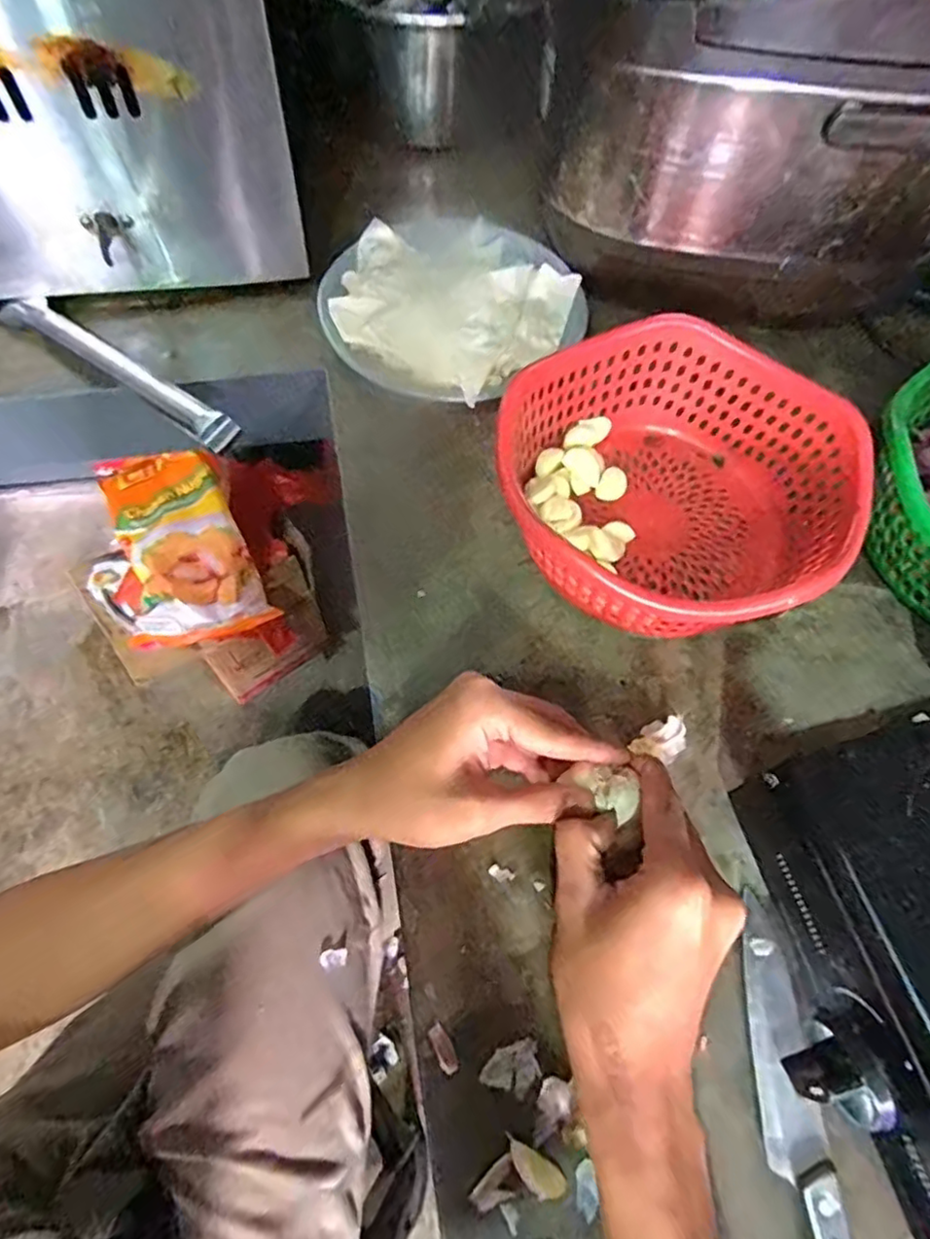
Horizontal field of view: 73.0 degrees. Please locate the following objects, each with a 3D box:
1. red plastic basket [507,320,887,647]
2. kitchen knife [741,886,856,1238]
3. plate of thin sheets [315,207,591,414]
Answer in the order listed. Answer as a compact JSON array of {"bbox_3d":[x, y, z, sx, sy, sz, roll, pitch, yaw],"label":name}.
[{"bbox_3d":[0.136,-0.091,0.418,0.214,0.086,0.203,2,61,-3],"label":"red plastic basket"},{"bbox_3d":[0.153,0.239,0.284,0.028,0.009,0.203,-13,56,22],"label":"kitchen knife"},{"bbox_3d":[-0.012,-0.271,0.523,0.205,0.032,0.213,2,61,-3],"label":"plate of thin sheets"}]

